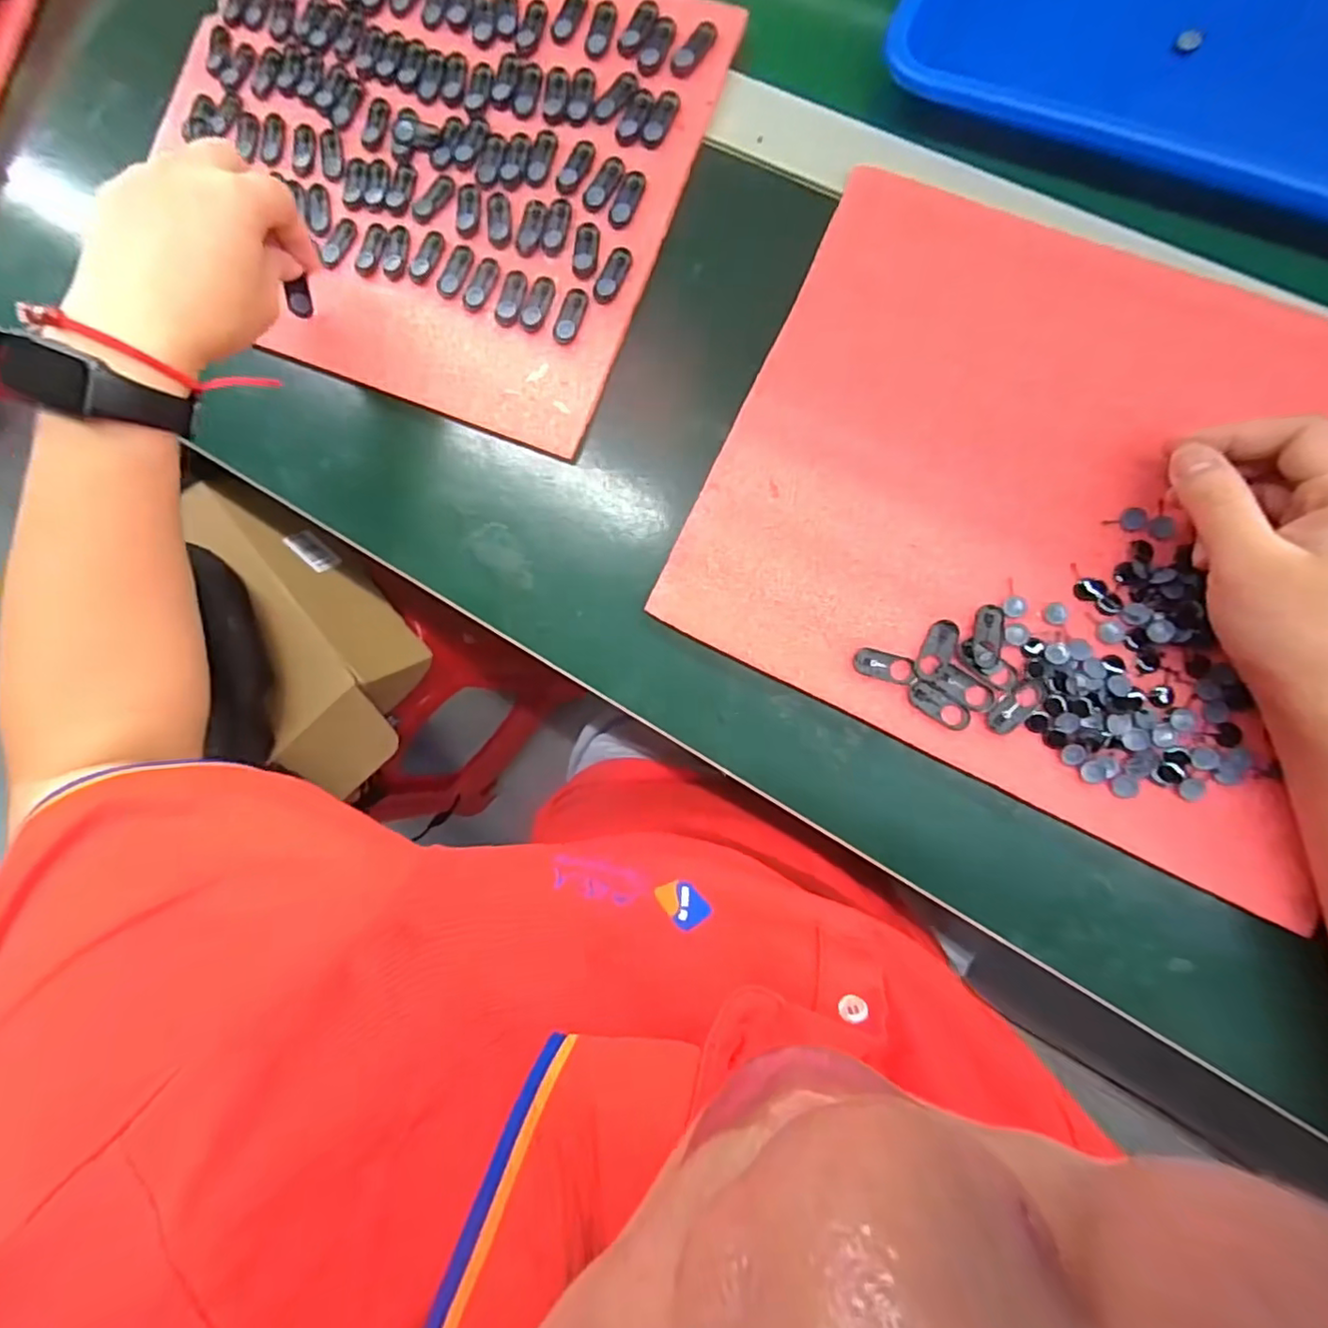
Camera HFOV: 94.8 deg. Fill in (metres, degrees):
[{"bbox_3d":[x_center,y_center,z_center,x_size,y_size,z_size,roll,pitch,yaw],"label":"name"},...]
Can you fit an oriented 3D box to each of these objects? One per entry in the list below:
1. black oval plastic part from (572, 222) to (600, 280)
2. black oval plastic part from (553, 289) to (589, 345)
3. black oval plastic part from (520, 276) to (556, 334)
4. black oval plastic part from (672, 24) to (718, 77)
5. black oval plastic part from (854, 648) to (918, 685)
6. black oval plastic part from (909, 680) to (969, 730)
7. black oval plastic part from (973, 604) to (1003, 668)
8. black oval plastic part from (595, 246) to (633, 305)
[{"bbox_3d":[-0.044,-0.233,0.345,0.015,0.005,0.032,6,87,8],"label":"black oval plastic part"},{"bbox_3d":[-0.052,-0.196,0.343,0.015,0.004,0.031,20,90,8],"label":"black oval plastic part"},{"bbox_3d":[-0.072,-0.205,0.346,0.015,0.004,0.031,20,89,8],"label":"black oval plastic part"},{"bbox_3d":[0.016,-0.342,0.341,0.016,0.006,0.031,42,93,8],"label":"black oval plastic part"},{"bbox_3d":[0.112,0.001,0.308,0.031,0.005,0.013,17,89,8],"label":"black oval plastic part"},{"bbox_3d":[0.136,0.021,0.303,0.031,0.004,0.013,36,92,8],"label":"black oval plastic part"},{"bbox_3d":[0.159,-0.014,0.299,0.013,0.004,0.031,12,88,8],"label":"black oval plastic part"},{"bbox_3d":[-0.029,-0.217,0.342,0.015,0.006,0.031,30,91,8],"label":"black oval plastic part"}]

